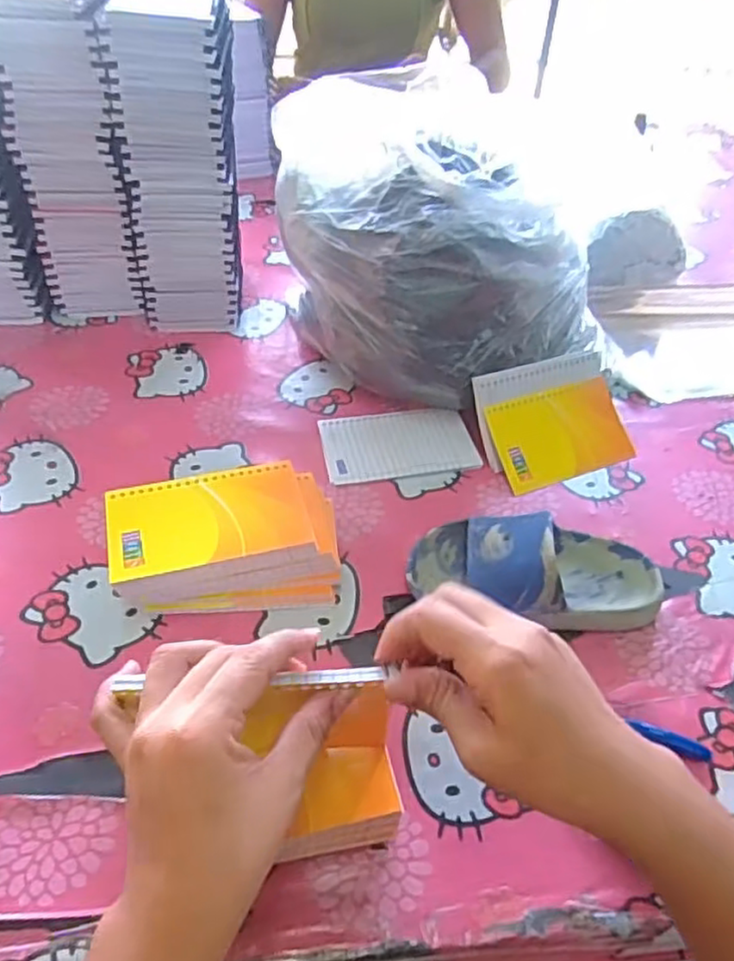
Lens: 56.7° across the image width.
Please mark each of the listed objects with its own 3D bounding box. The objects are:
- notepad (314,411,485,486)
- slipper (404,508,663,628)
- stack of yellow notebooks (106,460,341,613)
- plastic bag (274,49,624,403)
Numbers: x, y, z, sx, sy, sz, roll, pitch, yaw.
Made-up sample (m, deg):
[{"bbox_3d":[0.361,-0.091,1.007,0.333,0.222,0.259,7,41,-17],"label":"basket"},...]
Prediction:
[{"bbox_3d":[0.027,-0.034,0.605,0.131,0.004,0.081,-8,47,-11],"label":"notepad"},{"bbox_3d":[0.121,0.060,0.479,0.174,0.062,0.080,1,46,-2],"label":"slipper"},{"bbox_3d":[-0.098,0.044,0.482,0.149,0.061,0.090,-7,47,-10],"label":"stack of yellow notebooks"},{"bbox_3d":[0.059,-0.215,0.644,0.239,0.207,0.277,-25,53,-25],"label":"plastic bag"}]

